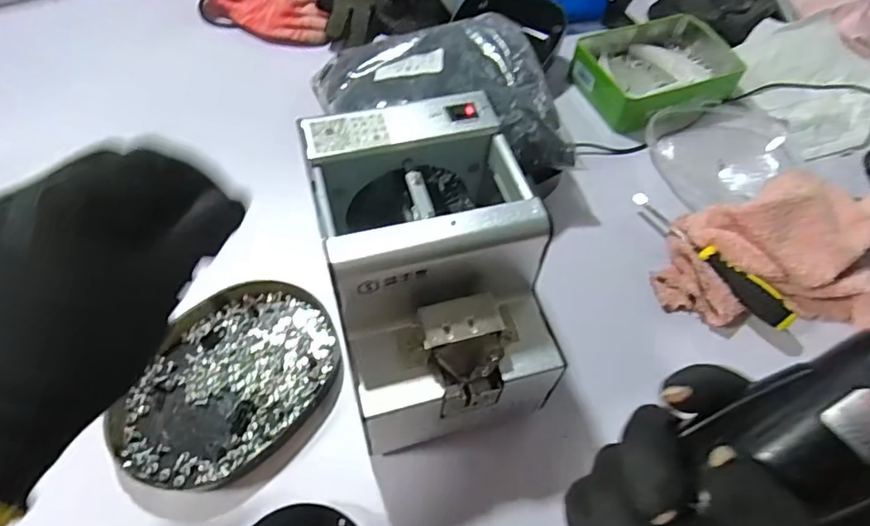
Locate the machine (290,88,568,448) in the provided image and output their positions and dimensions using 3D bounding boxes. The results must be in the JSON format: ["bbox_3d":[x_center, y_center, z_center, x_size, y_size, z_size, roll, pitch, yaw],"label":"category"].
[{"bbox_3d":[-0.007,0.012,0.361,0.131,0.140,0.183,-12,59,-11],"label":"machine"}]

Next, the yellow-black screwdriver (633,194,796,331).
[{"bbox_3d":[0.228,-0.007,0.461,0.022,0.017,0.163,-24,52,-15],"label":"yellow-black screwdriver"}]

